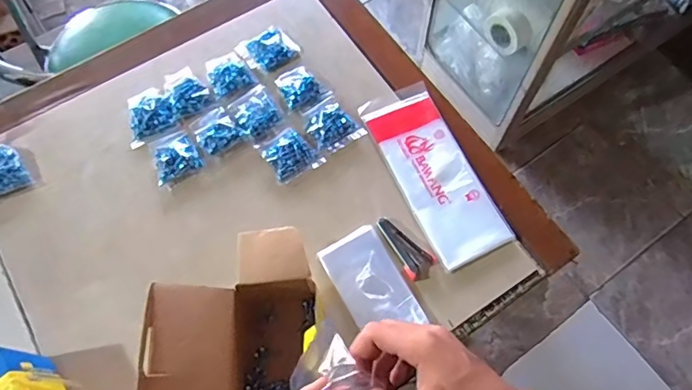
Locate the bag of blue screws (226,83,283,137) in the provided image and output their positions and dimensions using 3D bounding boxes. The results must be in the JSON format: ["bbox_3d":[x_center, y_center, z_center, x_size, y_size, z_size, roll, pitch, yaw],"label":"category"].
[{"bbox_3d":[-0.138,-0.127,0.769,0.067,0.012,0.075,-33,71,-13],"label":"bag of blue screws"}]

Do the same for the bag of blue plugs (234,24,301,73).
[{"bbox_3d":[-0.124,-0.234,0.816,0.085,0.014,0.073,-35,72,-13],"label":"bag of blue plugs"}]

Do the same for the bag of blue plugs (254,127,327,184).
[{"bbox_3d":[-0.081,-0.061,0.742,0.072,0.014,0.074,-32,71,-12],"label":"bag of blue plugs"}]

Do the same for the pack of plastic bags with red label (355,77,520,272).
[{"bbox_3d":[0.126,-0.036,0.738,0.110,0.012,0.277,-24,70,-10],"label":"pack of plastic bags with red label"}]

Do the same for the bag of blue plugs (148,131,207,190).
[{"bbox_3d":[-0.249,-0.055,0.740,0.064,0.014,0.076,-31,71,-12],"label":"bag of blue plugs"}]

